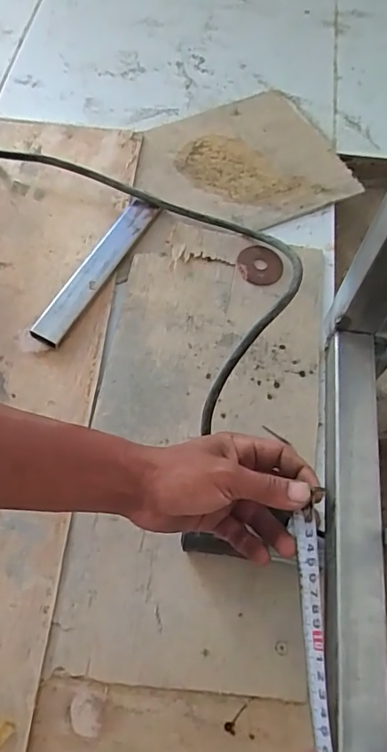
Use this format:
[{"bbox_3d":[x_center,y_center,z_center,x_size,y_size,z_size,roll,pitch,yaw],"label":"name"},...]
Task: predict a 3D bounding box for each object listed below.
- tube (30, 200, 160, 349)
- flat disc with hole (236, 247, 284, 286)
[{"bbox_3d":[-0.110,-0.121,0.580,0.031,0.025,0.220,27,66,13],"label":"tube"},{"bbox_3d":[0.079,-0.130,0.593,0.054,0.011,0.049,10,64,5],"label":"flat disc with hole"}]

